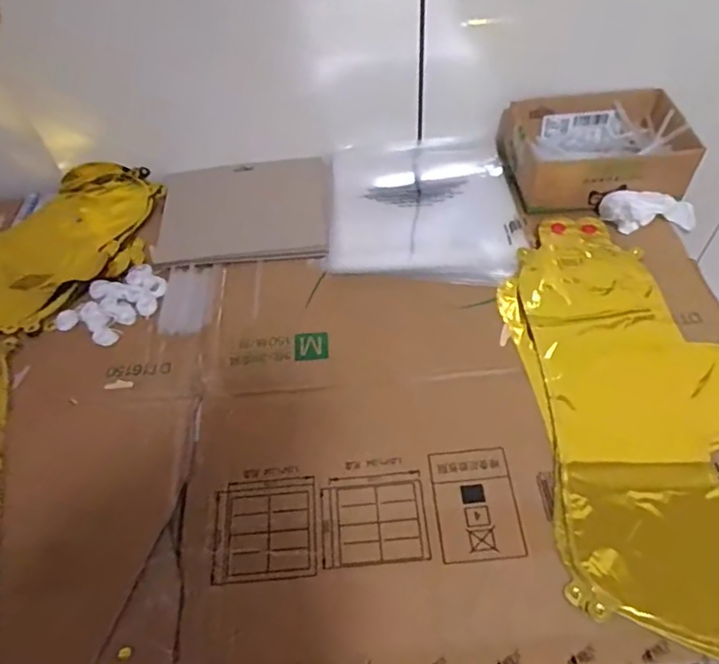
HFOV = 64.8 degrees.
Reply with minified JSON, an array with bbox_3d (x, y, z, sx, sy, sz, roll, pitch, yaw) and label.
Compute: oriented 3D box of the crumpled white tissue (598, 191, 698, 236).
[{"bbox_3d":[0.324,-0.131,0.623,0.108,0.034,0.042,0,52,-15],"label":"crumpled white tissue"}]

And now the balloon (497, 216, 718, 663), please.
[{"bbox_3d":[0.248,0.066,0.495,0.217,0.015,0.434,-10,55,-2],"label":"balloon"}]

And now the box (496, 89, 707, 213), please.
[{"bbox_3d":[0.273,-0.213,0.658,0.189,0.056,0.144,-7,54,0],"label":"box"}]

